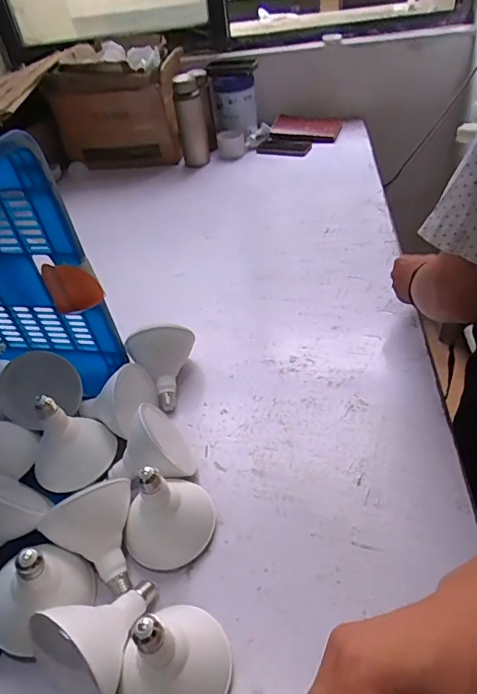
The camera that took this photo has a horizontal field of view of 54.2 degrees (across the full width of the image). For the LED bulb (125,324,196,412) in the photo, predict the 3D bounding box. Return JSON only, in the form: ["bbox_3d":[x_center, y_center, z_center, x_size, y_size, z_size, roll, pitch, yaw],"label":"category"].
[{"bbox_3d":[-0.112,0.032,0.750,0.112,0.102,0.106,-12,44,-5],"label":"LED bulb"}]

